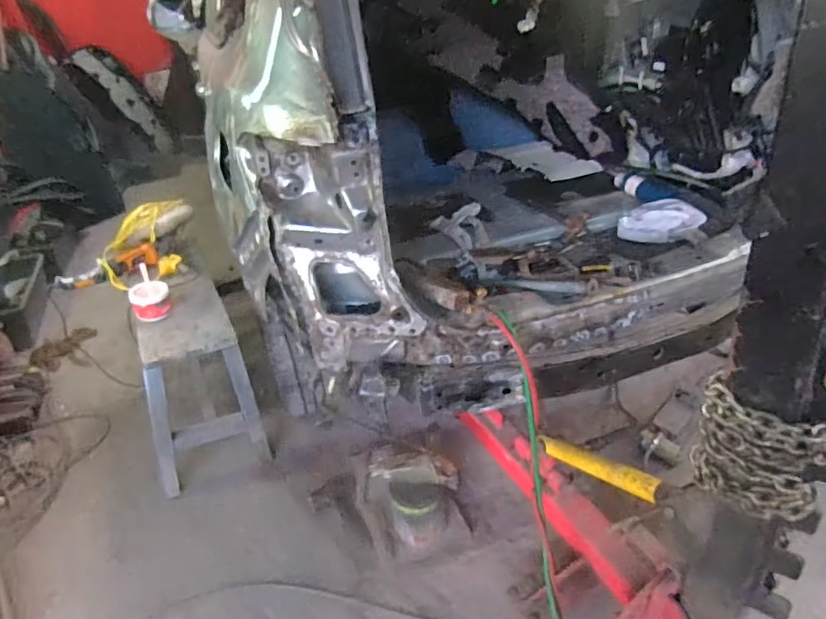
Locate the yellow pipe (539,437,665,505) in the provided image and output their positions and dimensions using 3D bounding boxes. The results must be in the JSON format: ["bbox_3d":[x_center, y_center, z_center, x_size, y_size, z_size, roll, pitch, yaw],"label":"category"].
[{"bbox_3d":[0.463,0.394,1.329,0.054,0.059,0.404,-23,10,-21],"label":"yellow pipe"}]

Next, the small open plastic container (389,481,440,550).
[{"bbox_3d":[0.018,0.595,1.531,0.143,0.158,0.147,-2,39,2],"label":"small open plastic container"}]

